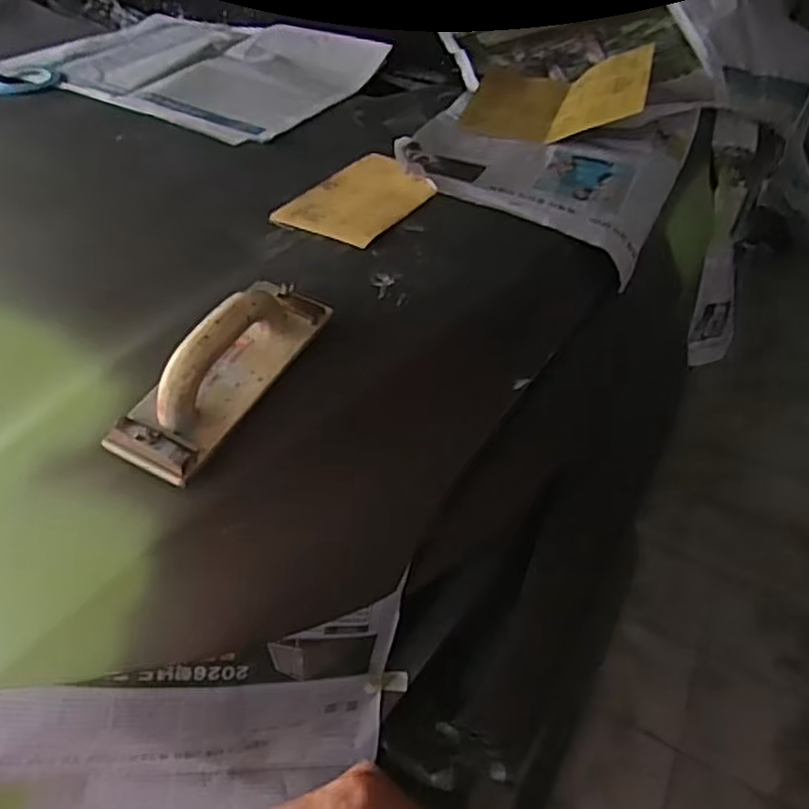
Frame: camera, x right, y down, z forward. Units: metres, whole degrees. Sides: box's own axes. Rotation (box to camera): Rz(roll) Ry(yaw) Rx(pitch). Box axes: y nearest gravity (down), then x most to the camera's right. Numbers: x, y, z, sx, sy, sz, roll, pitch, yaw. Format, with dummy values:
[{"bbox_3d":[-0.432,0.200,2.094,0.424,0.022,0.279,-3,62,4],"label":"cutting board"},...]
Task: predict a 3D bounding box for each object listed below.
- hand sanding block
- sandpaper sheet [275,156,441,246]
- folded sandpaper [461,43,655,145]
[{"bbox_3d":[-0.153,-0.043,0.597,0.079,0.075,0.226,23,53,20],"label":"hand sanding block"},{"bbox_3d":[-0.051,-0.257,0.868,0.132,0.006,0.211,22,46,21],"label":"sandpaper sheet"},{"bbox_3d":[0.248,-0.492,1.122,0.272,0.045,0.246,-3,44,21],"label":"folded sandpaper"}]

